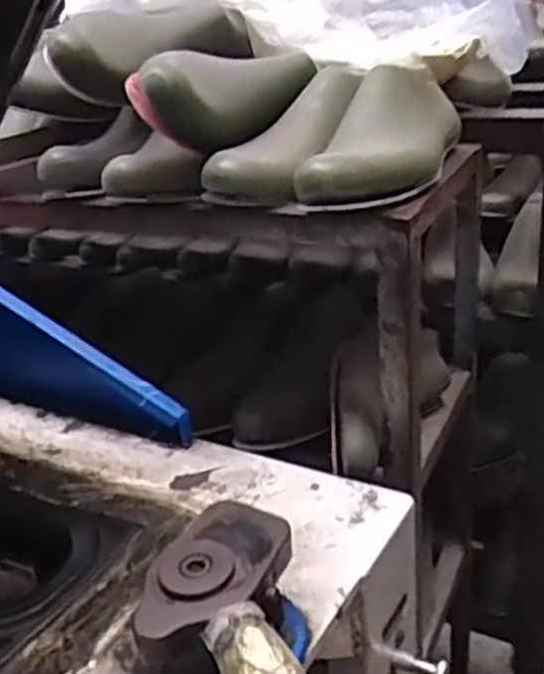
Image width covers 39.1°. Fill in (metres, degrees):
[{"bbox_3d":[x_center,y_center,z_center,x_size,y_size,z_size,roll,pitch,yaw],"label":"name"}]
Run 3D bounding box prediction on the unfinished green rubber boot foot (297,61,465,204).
[{"bbox_3d":[0.095,-0.174,0.637,0.090,0.067,0.233,6,28,21],"label":"unfinished green rubber boot foot"}]

